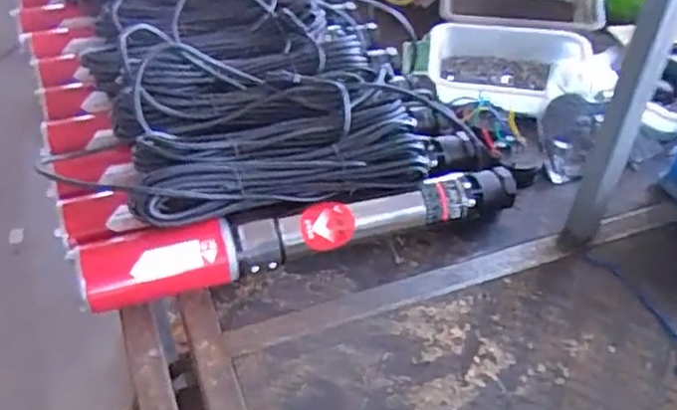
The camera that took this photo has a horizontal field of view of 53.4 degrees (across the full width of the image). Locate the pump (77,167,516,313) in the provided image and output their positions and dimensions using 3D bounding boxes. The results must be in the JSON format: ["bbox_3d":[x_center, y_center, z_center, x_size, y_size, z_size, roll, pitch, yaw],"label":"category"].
[{"bbox_3d":[-0.029,0.030,0.804,0.529,0.075,0.070,-12,47,-17],"label":"pump"}]

